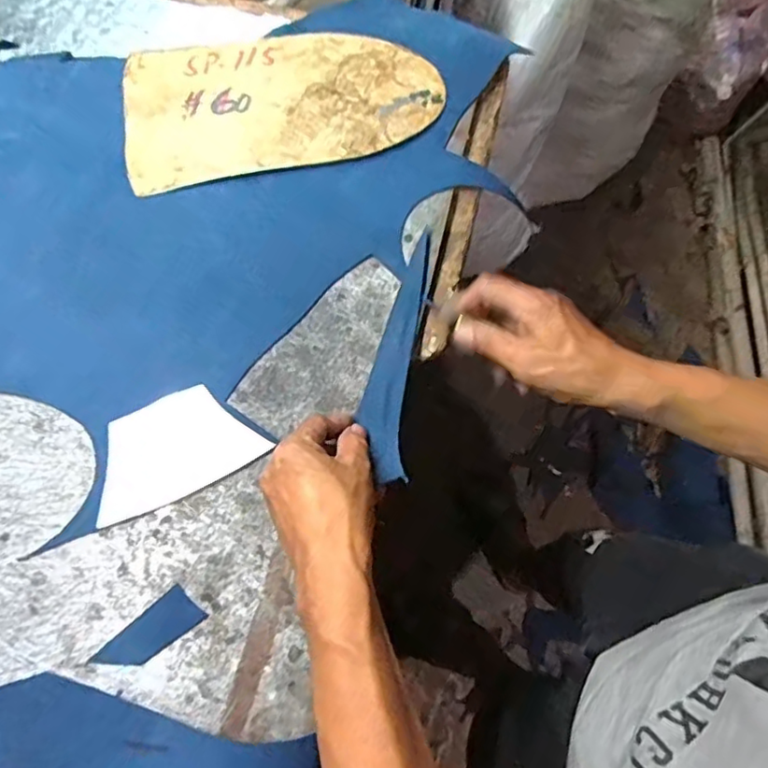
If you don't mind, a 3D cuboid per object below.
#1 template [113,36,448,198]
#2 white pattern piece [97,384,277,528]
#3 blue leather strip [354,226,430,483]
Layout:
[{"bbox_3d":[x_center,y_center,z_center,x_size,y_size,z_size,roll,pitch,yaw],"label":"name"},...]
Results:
[{"bbox_3d":[-0.093,-0.259,0.553,0.277,0.007,0.145,-10,74,-2],"label":"template"},{"bbox_3d":[-0.158,0.047,0.459,0.122,0.006,0.072,-25,74,-11],"label":"white pattern piece"},{"bbox_3d":[0.010,-0.026,0.480,0.038,0.021,0.203,11,70,1],"label":"blue leather strip"}]

